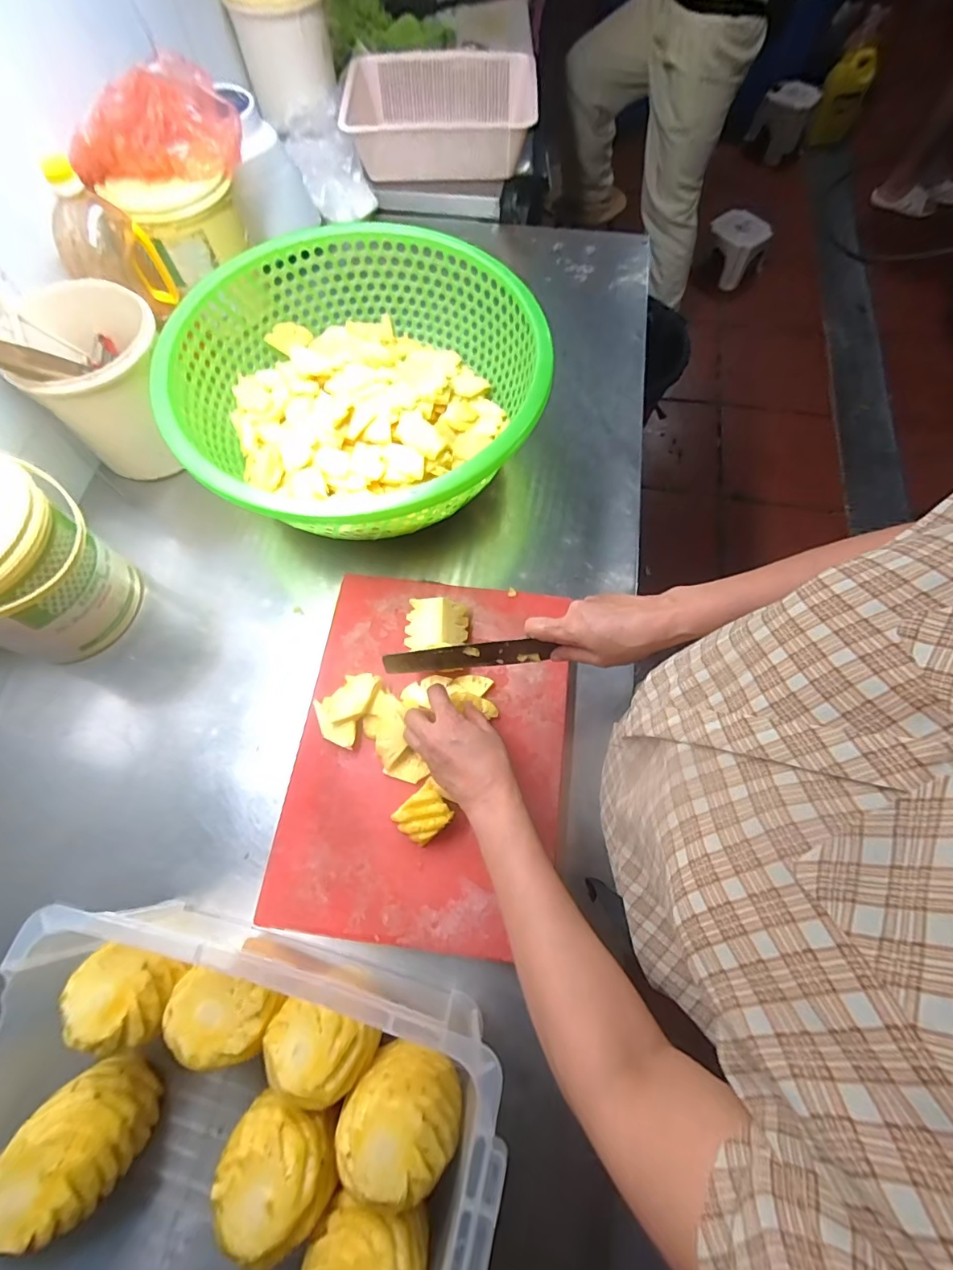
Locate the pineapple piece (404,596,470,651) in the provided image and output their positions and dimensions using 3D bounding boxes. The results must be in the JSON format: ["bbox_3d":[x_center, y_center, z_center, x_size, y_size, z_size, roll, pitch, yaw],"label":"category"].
[{"bbox_3d":[-0.048,-0.009,0.599,0.071,0.039,0.062,0,68,1],"label":"pineapple piece"}]

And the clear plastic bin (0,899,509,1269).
[{"bbox_3d":[-0.185,0.387,0.387,0.384,0.151,0.248,14,69,7],"label":"clear plastic bin"}]

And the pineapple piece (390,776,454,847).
[{"bbox_3d":[-0.054,0.189,0.517,0.055,0.042,0.045,-42,73,-14],"label":"pineapple piece"}]

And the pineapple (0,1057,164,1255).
[{"bbox_3d":[-0.323,0.417,0.402,0.078,0.103,0.070,33,73,13],"label":"pineapple"}]

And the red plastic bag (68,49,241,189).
[{"bbox_3d":[-0.424,-0.662,0.638,0.207,0.080,0.095,-6,68,-1],"label":"red plastic bag"}]

